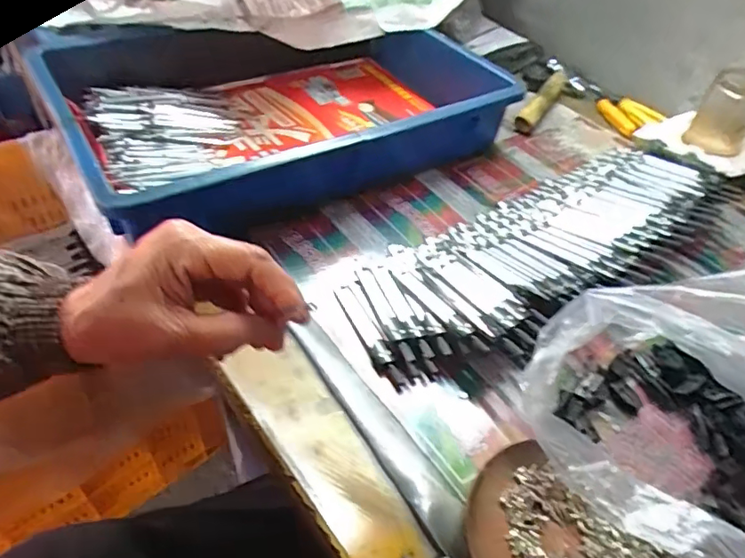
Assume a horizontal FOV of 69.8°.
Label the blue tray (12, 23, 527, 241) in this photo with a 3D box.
[{"bbox_3d":[-0.084,-0.197,0.588,0.461,0.089,0.312,-23,52,-25],"label":"blue tray"}]

